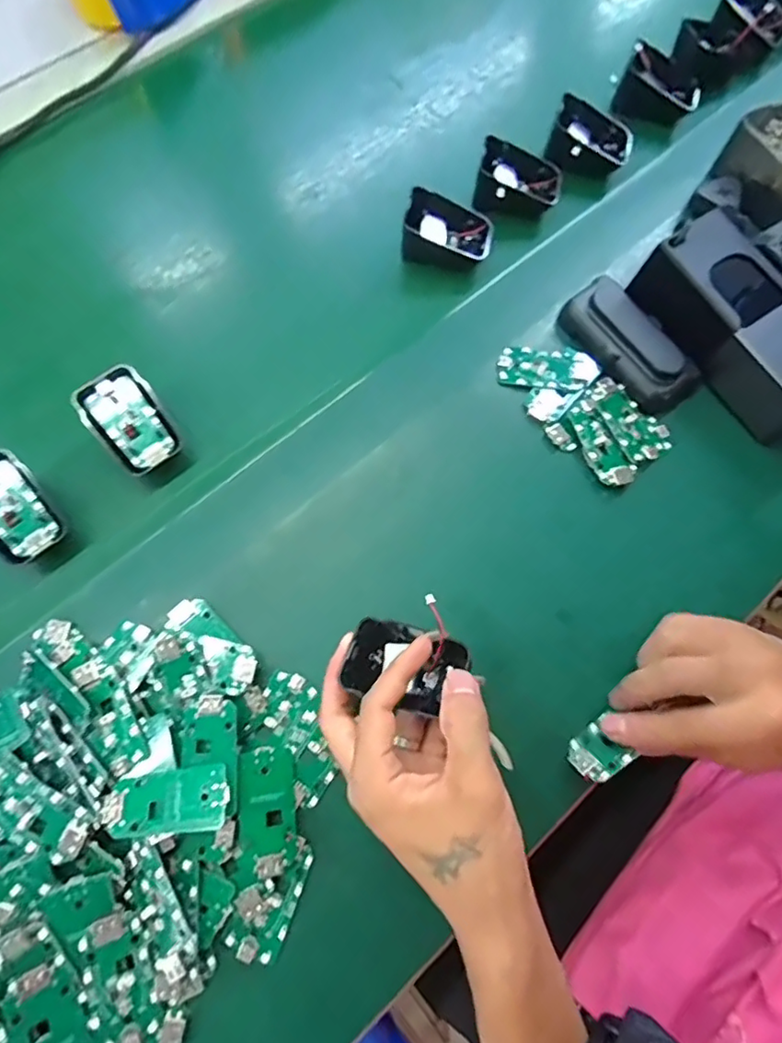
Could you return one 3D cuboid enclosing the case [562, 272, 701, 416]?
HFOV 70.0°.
[{"bbox_3d":[0.175,-0.131,0.404,0.050,0.026,0.106,-33,74,-11],"label":"case"}]

